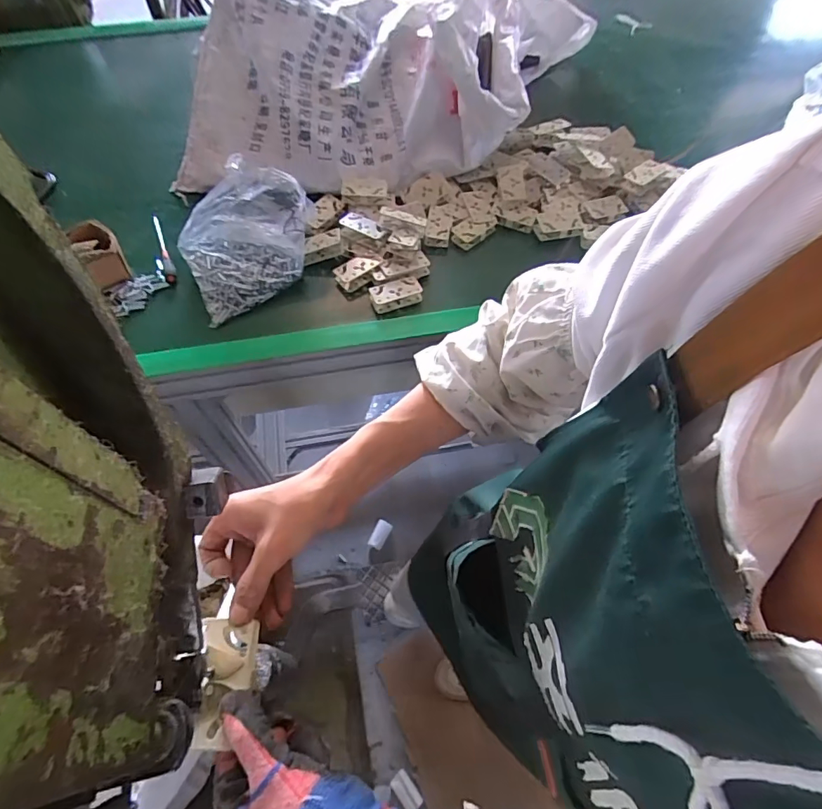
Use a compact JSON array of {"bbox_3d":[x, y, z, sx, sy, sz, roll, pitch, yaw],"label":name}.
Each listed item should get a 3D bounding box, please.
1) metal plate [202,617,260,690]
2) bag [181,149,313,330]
[{"bbox_3d":[-0.127,0.174,0.338,0.036,0.011,0.044,-2,61,-1],"label":"metal plate"},{"bbox_3d":[-0.269,-0.274,0.772,0.204,0.109,0.198,-30,65,-15],"label":"bag"}]

